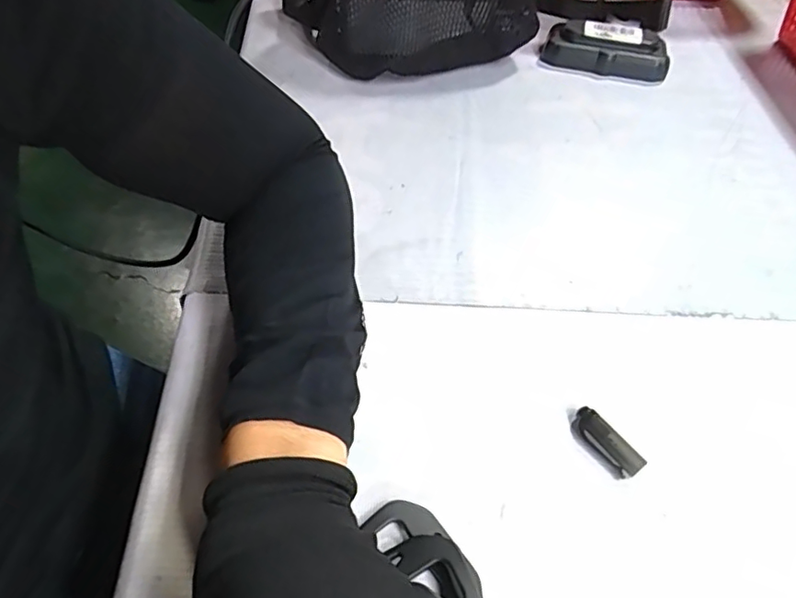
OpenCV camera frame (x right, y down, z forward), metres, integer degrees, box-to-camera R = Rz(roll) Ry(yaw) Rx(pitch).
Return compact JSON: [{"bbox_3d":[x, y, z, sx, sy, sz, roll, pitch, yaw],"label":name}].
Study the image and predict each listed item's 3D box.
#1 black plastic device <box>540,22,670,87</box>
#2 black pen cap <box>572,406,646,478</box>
[{"bbox_3d":[0.184,-0.221,0.504,0.108,0.029,0.046,11,52,4],"label":"black plastic device"},{"bbox_3d":[0.106,0.073,0.289,0.014,0.009,0.039,-30,60,-24],"label":"black pen cap"}]

